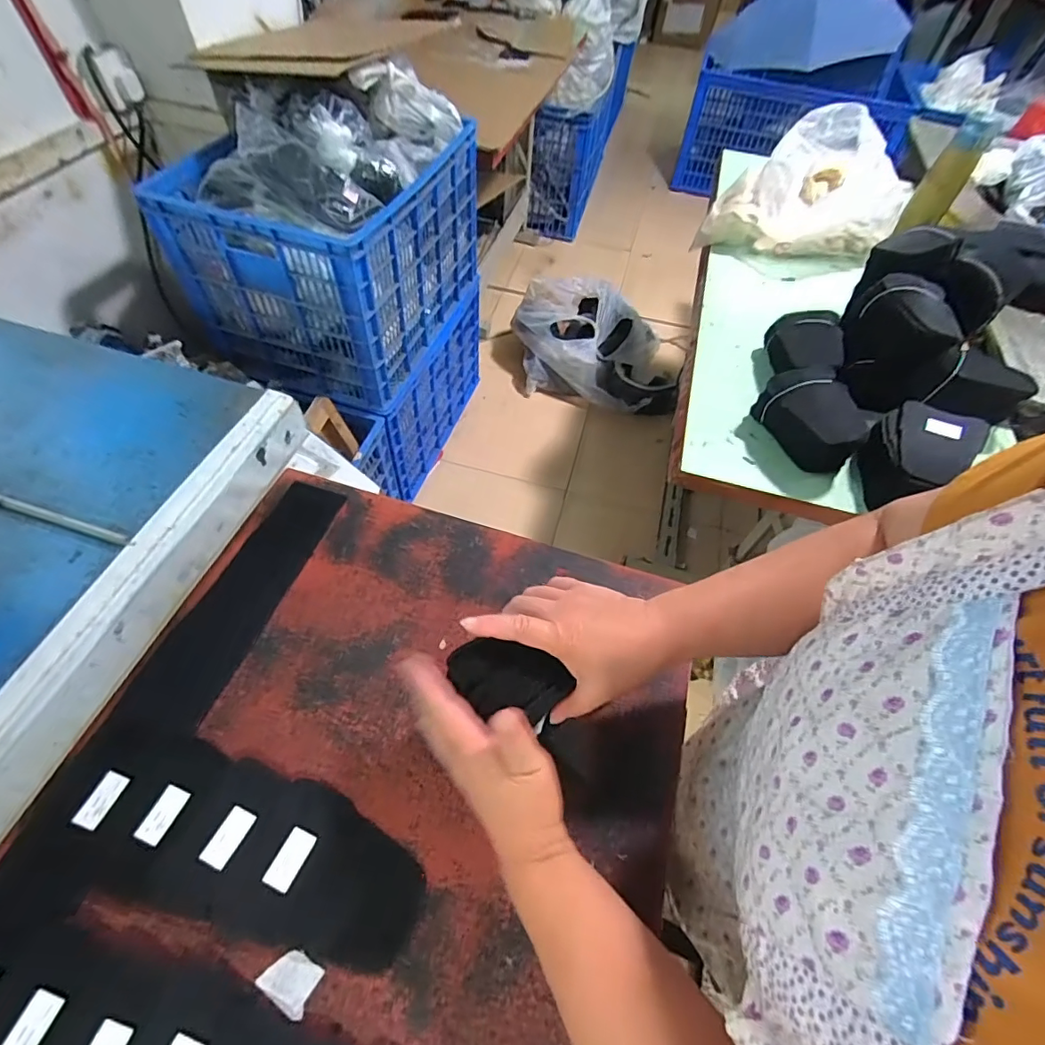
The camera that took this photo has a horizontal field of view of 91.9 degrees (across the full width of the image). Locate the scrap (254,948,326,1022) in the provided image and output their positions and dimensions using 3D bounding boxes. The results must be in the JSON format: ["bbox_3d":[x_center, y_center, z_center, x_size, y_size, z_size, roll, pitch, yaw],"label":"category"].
[{"bbox_3d":[-0.165,0.325,0.361,0.039,0.004,0.029,27,58,13],"label":"scrap"}]

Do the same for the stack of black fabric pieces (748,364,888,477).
[{"bbox_3d":[0.436,-0.156,0.765,0.097,0.099,0.150,-34,65,-24],"label":"stack of black fabric pieces"}]

